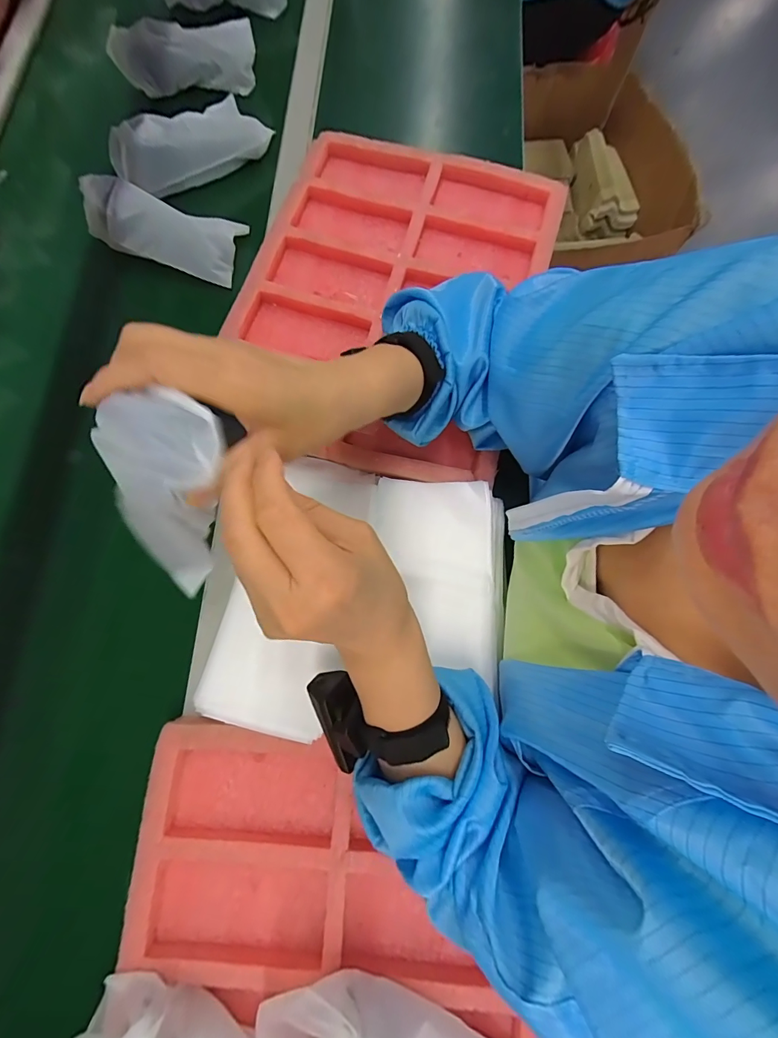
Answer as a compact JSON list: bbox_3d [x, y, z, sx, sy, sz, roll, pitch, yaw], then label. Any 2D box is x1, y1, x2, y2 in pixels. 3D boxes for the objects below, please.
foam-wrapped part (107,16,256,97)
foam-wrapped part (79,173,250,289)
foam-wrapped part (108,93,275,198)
[{"bbox_3d":[-0.282,-0.644,0.548,0.188,0.062,0.048,-2,76,-1],"label":"foam-wrapped part"},{"bbox_3d":[-0.275,-0.352,0.481,0.174,0.053,0.079,15,76,-10],"label":"foam-wrapped part"},{"bbox_3d":[-0.257,-0.487,0.508,0.191,0.059,0.058,-33,79,-8],"label":"foam-wrapped part"}]

